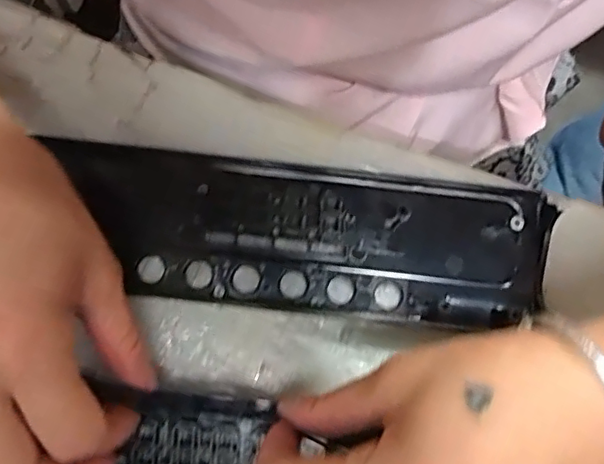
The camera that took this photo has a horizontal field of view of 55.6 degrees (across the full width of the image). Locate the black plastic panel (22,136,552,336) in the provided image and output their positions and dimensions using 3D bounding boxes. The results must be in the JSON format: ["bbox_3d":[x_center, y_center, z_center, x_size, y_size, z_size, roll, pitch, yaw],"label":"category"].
[{"bbox_3d":[-0.002,0.000,0.267,0.220,0.009,0.070,6,80,0],"label":"black plastic panel"}]

